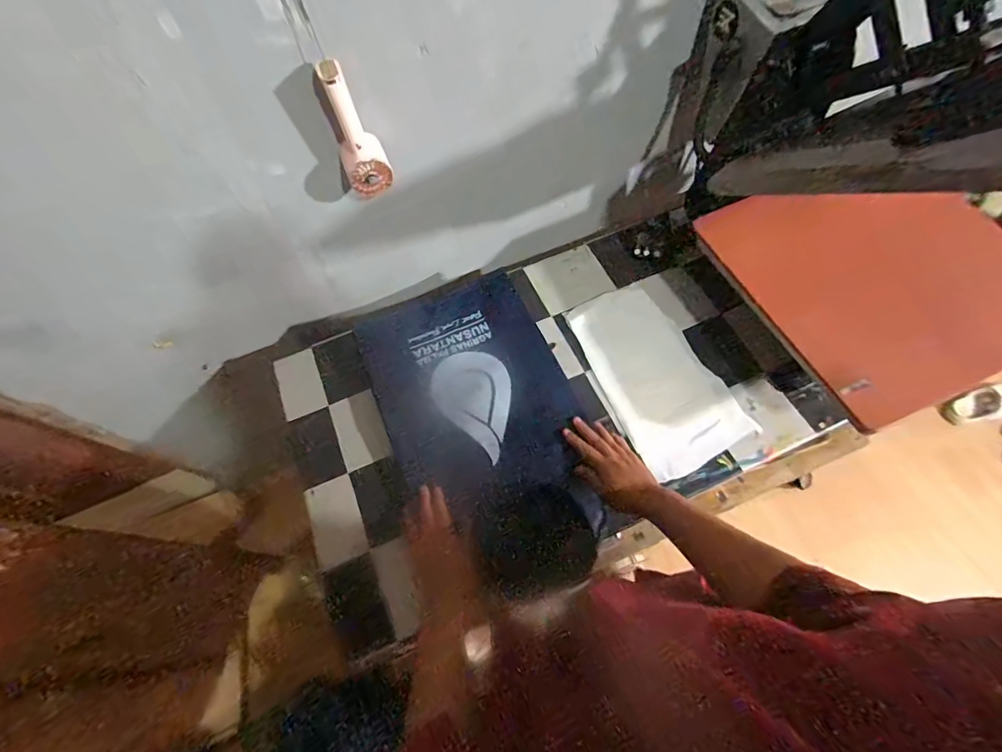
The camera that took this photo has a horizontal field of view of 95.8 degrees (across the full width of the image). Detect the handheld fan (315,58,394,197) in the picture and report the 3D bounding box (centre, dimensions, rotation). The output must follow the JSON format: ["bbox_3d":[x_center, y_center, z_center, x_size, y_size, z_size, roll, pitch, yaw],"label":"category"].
[{"bbox_3d":[-0.188,-0.315,0.583,0.059,0.157,0.053,-19,65,-4],"label":"handheld fan"}]

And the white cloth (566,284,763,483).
[{"bbox_3d":[0.249,-0.006,0.753,0.175,0.017,0.323,-28,68,-10],"label":"white cloth"}]

